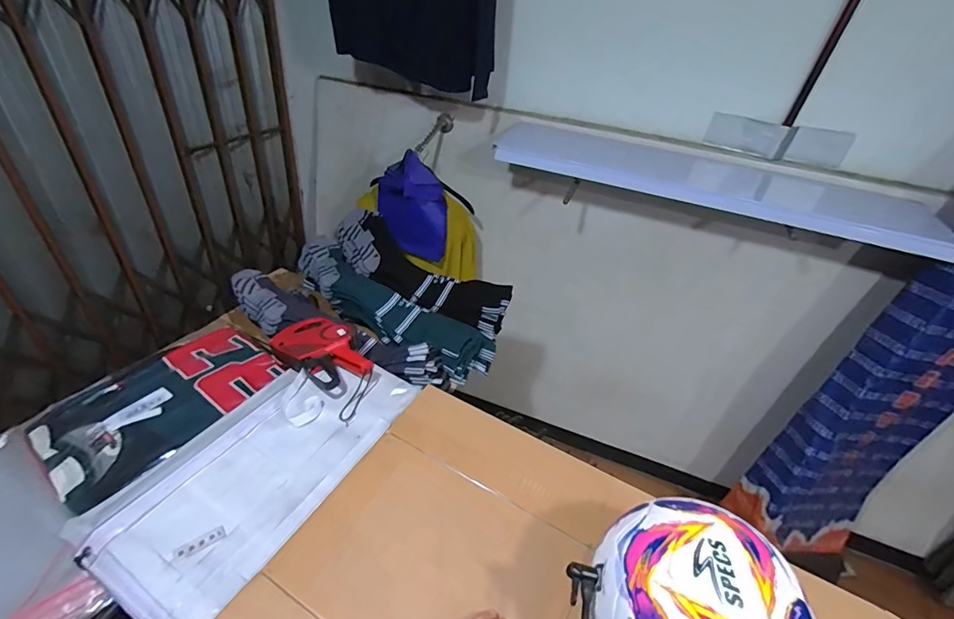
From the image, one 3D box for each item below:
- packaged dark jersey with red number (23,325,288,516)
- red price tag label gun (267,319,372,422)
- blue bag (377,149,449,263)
[{"bbox_3d":[-0.566,0.168,0.813,0.279,0.053,0.369,24,40,24],"label":"packaged dark jersey with red number"},{"bbox_3d":[-0.284,0.093,0.848,0.239,0.057,0.126,27,42,26],"label":"red price tag label gun"},{"bbox_3d":[-0.216,-0.330,1.458,0.226,0.340,0.059,10,37,5],"label":"blue bag"}]

